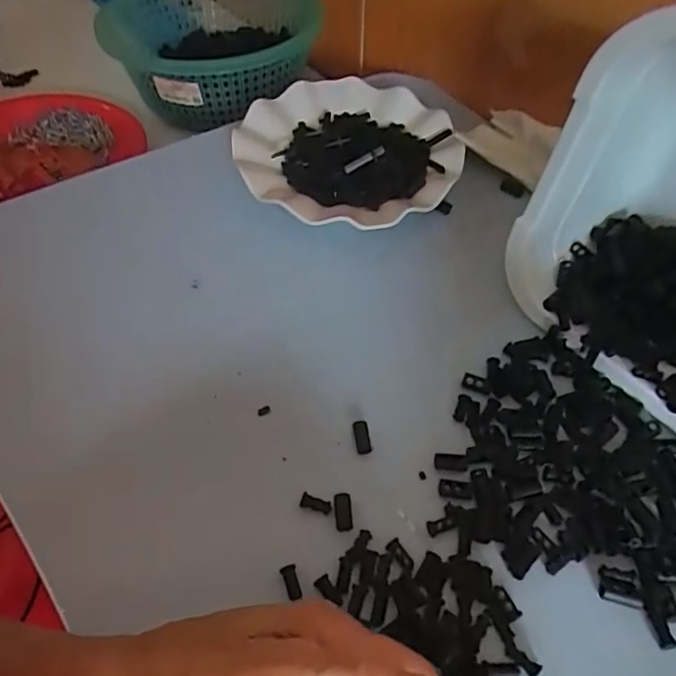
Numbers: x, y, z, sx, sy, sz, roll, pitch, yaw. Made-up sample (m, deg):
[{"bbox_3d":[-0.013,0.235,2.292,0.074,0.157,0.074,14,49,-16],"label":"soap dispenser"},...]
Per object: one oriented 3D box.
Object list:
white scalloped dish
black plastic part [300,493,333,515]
[{"bbox_3d":[0.009,-0.152,0.455,0.176,0.034,0.160,0,52,0],"label":"white scalloped dish"},{"bbox_3d":[-0.012,0.089,0.303,0.016,0.004,0.006,13,53,10],"label":"black plastic part"}]

